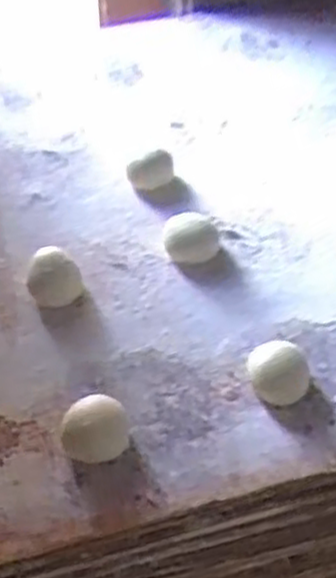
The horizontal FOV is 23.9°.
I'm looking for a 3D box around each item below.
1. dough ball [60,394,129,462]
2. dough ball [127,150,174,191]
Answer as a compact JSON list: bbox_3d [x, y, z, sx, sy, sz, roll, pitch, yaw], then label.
[{"bbox_3d":[-0.035,0.069,0.386,0.031,0.021,0.030,0,47,0],"label":"dough ball"},{"bbox_3d":[-0.010,-0.077,0.518,0.032,0.020,0.013,-30,53,-25],"label":"dough ball"}]

